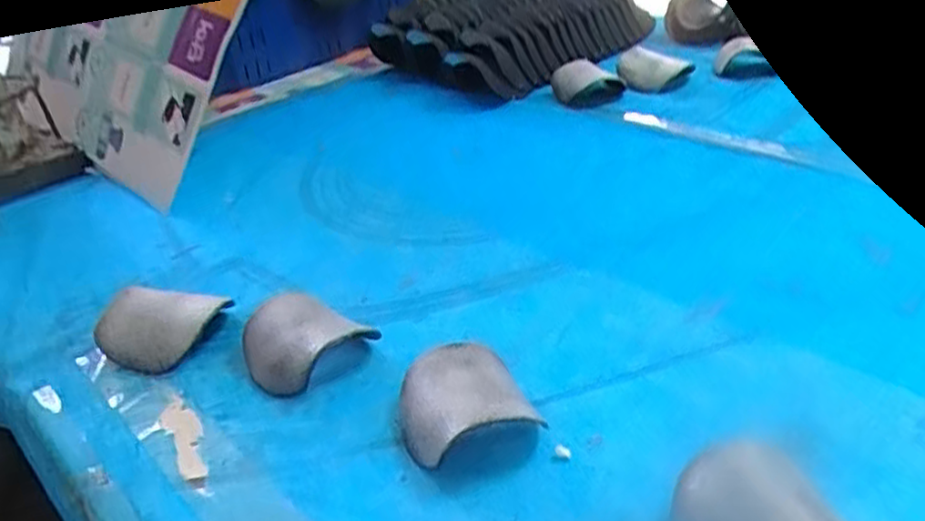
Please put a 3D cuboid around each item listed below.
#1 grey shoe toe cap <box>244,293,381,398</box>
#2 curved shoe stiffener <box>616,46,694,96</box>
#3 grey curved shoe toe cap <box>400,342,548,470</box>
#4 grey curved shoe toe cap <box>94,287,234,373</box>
[{"bbox_3d":[-0.126,0.063,0.554,0.096,0.040,0.080,15,37,32],"label":"grey shoe toe cap"},{"bbox_3d":[0.266,-0.268,1.025,0.096,0.046,0.067,11,34,27],"label":"curved shoe stiffener"},{"bbox_3d":[-0.001,0.094,0.479,0.083,0.039,0.090,-15,31,-14],"label":"grey curved shoe toe cap"},{"bbox_3d":[-0.240,0.053,0.578,0.099,0.043,0.064,-5,30,2],"label":"grey curved shoe toe cap"}]

